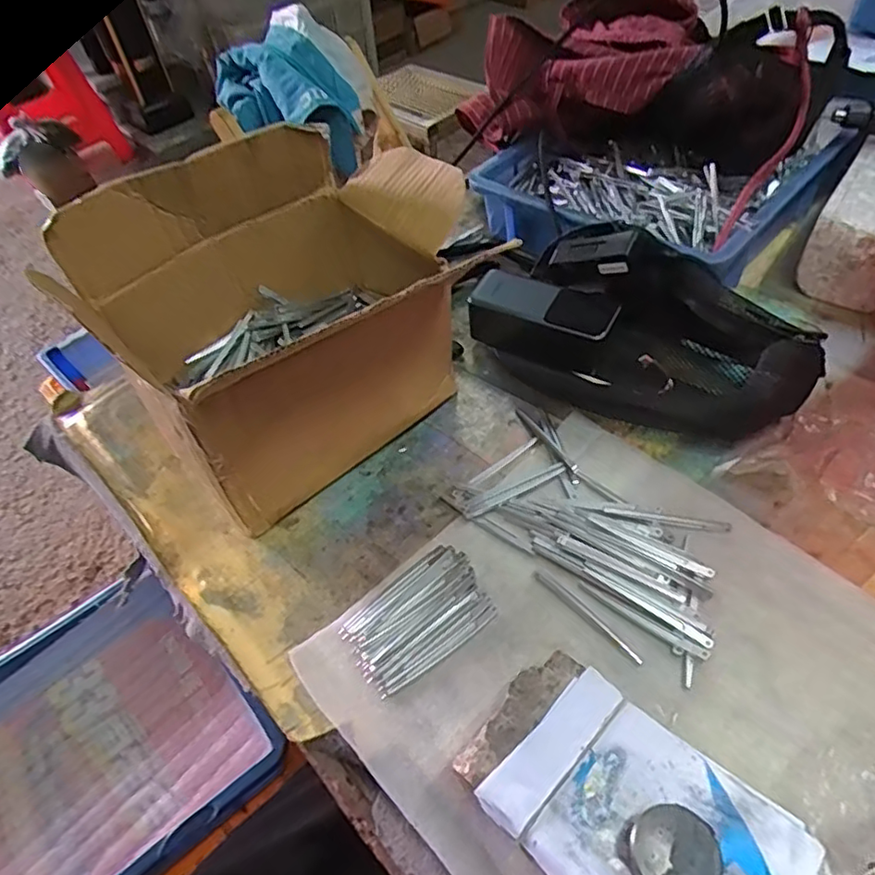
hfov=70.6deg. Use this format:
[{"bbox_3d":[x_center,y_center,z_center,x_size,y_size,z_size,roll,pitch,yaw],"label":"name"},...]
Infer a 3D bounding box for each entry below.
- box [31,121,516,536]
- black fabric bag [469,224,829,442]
[{"bbox_3d":[-0.121,-0.102,0.501,0.254,0.235,0.220,-39,55,-22],"label":"box"},{"bbox_3d":[0.173,-0.096,0.542,0.284,0.094,0.140,27,59,27],"label":"black fabric bag"}]

